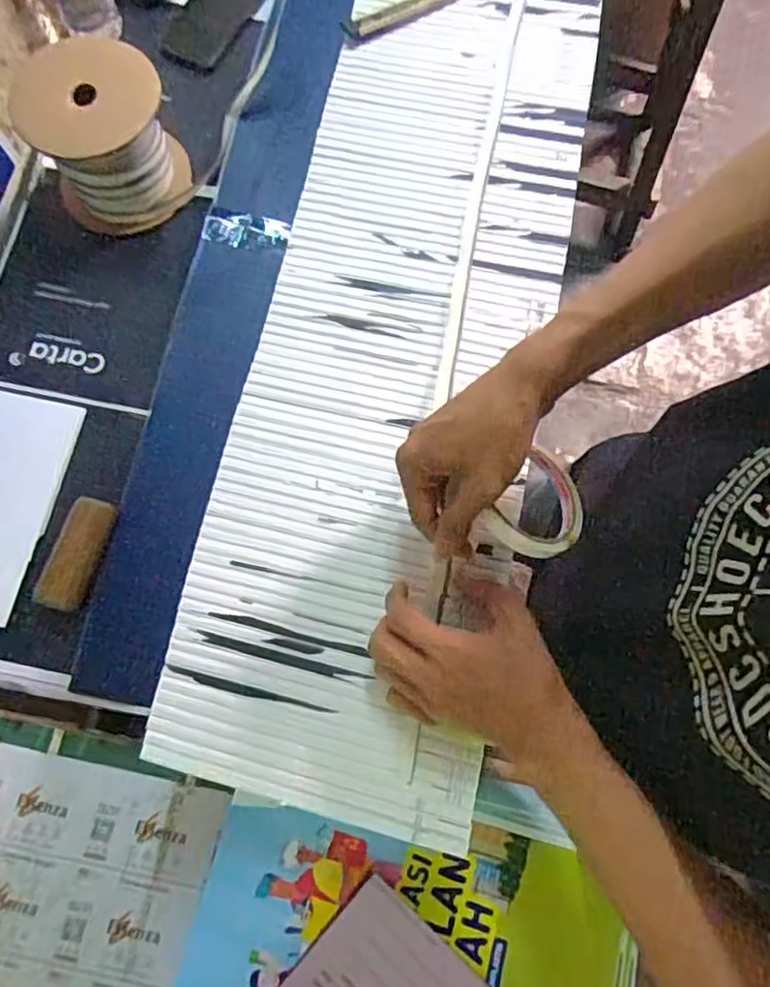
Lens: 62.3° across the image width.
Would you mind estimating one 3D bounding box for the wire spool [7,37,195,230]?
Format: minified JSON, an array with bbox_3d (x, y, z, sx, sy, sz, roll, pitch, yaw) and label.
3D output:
[{"bbox_3d":[-0.293,-0.375,0.671,0.146,0.131,0.123,-28,77,-7],"label":"wire spool"}]

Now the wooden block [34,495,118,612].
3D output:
[{"bbox_3d":[-0.291,0.056,0.603,0.034,0.028,0.104,15,76,4],"label":"wooden block"}]

